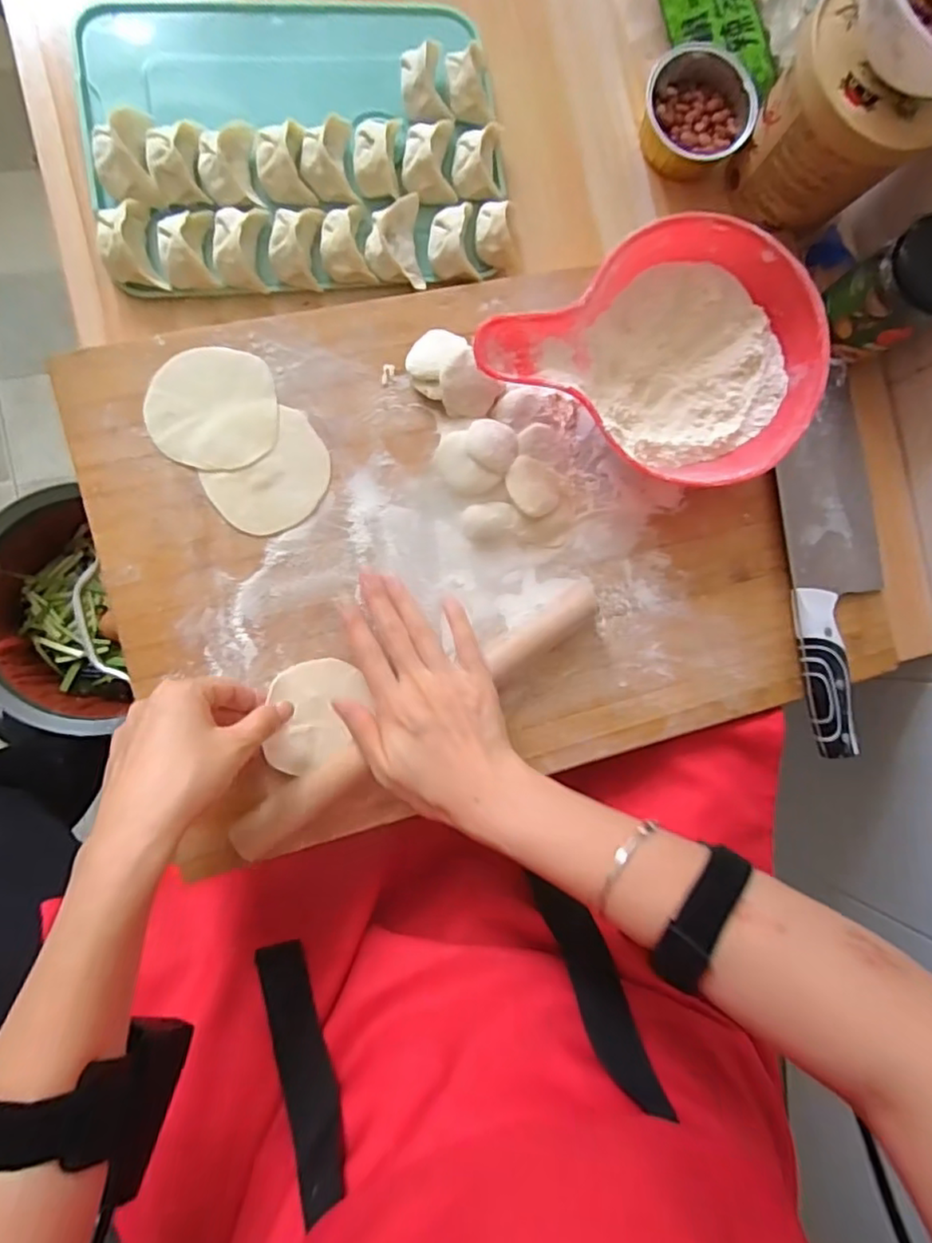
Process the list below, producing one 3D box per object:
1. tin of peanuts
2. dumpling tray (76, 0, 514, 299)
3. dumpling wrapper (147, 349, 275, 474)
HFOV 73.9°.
[{"bbox_3d":[0.172,-0.379,0.464,0.073,0.043,0.067,0,88,-9],"label":"tin of peanuts"},{"bbox_3d":[-0.112,-0.340,0.422,0.269,0.031,0.220,-6,89,-9],"label":"dumpling tray"},{"bbox_3d":[-0.164,-0.139,0.401,0.078,0.004,0.079,-1,88,-9],"label":"dumpling wrapper"}]

